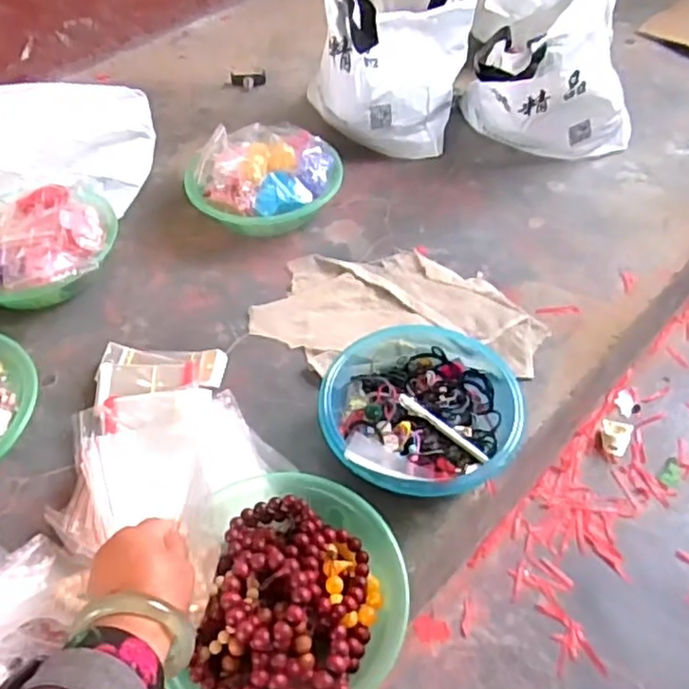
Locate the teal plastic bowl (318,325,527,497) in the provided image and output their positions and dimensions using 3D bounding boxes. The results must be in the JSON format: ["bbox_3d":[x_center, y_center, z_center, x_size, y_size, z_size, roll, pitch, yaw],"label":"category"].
[{"bbox_3d":[0.089,0.063,0.795,0.219,0.072,0.239,-1,49,1],"label":"teal plastic bowl"}]

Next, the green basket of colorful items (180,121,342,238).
[{"bbox_3d":[-0.126,-0.261,1.045,0.233,0.105,0.210,-11,50,-7],"label":"green basket of colorful items"}]

